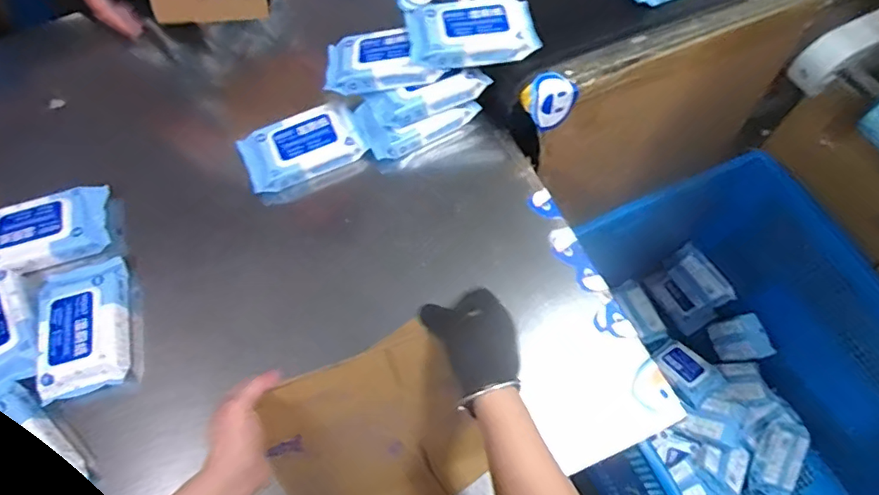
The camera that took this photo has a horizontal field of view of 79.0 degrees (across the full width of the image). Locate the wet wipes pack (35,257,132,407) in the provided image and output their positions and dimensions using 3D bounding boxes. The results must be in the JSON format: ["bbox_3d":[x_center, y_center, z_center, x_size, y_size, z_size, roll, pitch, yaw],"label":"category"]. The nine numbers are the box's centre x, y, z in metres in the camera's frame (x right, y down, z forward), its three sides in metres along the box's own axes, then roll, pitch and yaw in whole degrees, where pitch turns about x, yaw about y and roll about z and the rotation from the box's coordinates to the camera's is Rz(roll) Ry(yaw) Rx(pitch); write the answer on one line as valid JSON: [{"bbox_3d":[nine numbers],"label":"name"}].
[{"bbox_3d":[-0.471,0.102,0.706,0.096,0.041,0.179,-14,65,-4],"label":"wet wipes pack"}]

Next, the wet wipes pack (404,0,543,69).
[{"bbox_3d":[0.049,-0.317,0.788,0.186,0.052,0.107,-11,65,-3],"label":"wet wipes pack"}]

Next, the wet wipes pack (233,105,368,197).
[{"bbox_3d":[-0.213,-0.161,0.829,0.186,0.043,0.112,-25,66,-10],"label":"wet wipes pack"}]

